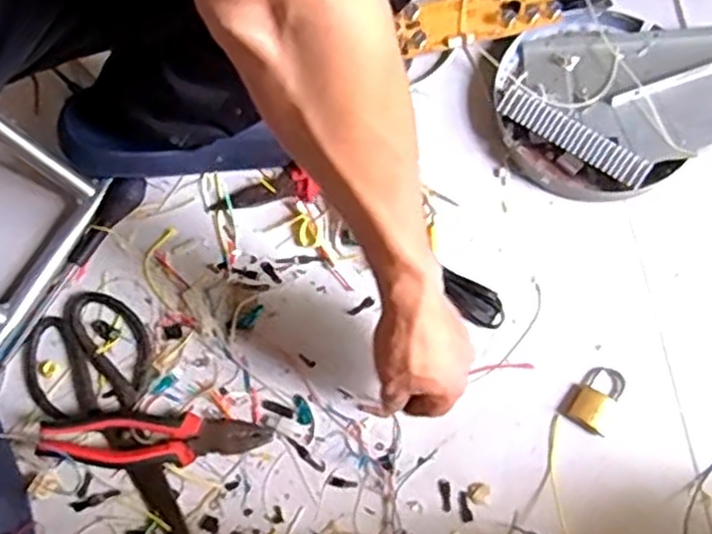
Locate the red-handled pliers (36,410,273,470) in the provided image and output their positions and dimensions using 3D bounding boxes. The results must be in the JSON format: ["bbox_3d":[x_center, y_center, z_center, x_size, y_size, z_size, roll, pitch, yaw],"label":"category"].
[{"bbox_3d":[-0.173,0.151,0.654,0.187,0.032,0.046,2,72,2],"label":"red-handled pliers"}]

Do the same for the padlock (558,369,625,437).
[{"bbox_3d":[0.212,0.115,0.678,0.041,0.013,0.060,29,75,10],"label":"padlock"}]

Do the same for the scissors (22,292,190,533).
[{"bbox_3d":[-0.198,0.136,0.663,0.114,0.023,0.262,-38,76,-10],"label":"scissors"}]

